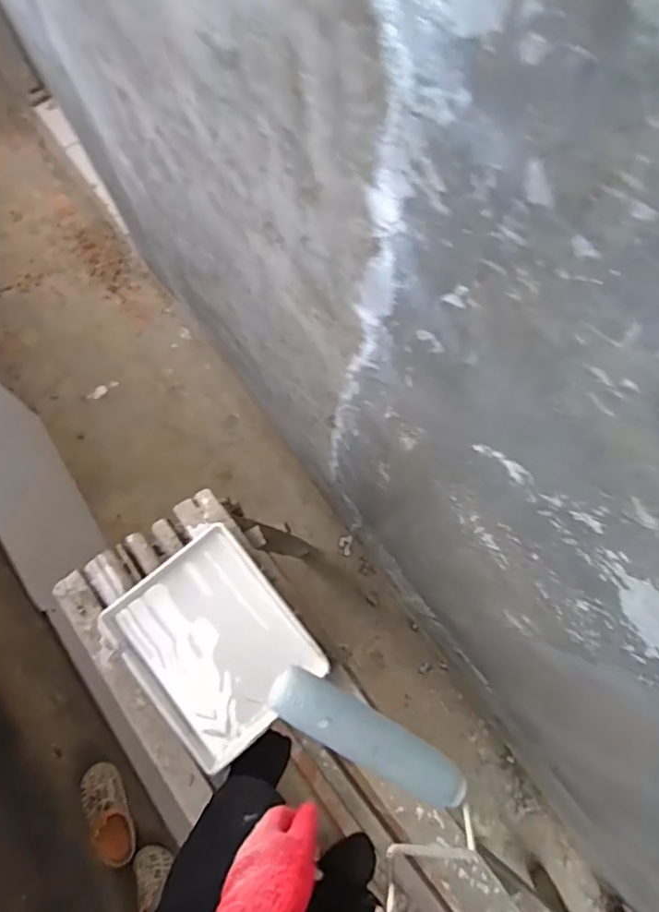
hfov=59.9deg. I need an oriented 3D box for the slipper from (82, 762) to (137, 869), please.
[{"bbox_3d":[-0.541,0.880,1.410,0.091,0.070,0.221,-22,78,-6],"label":"slipper"}]

